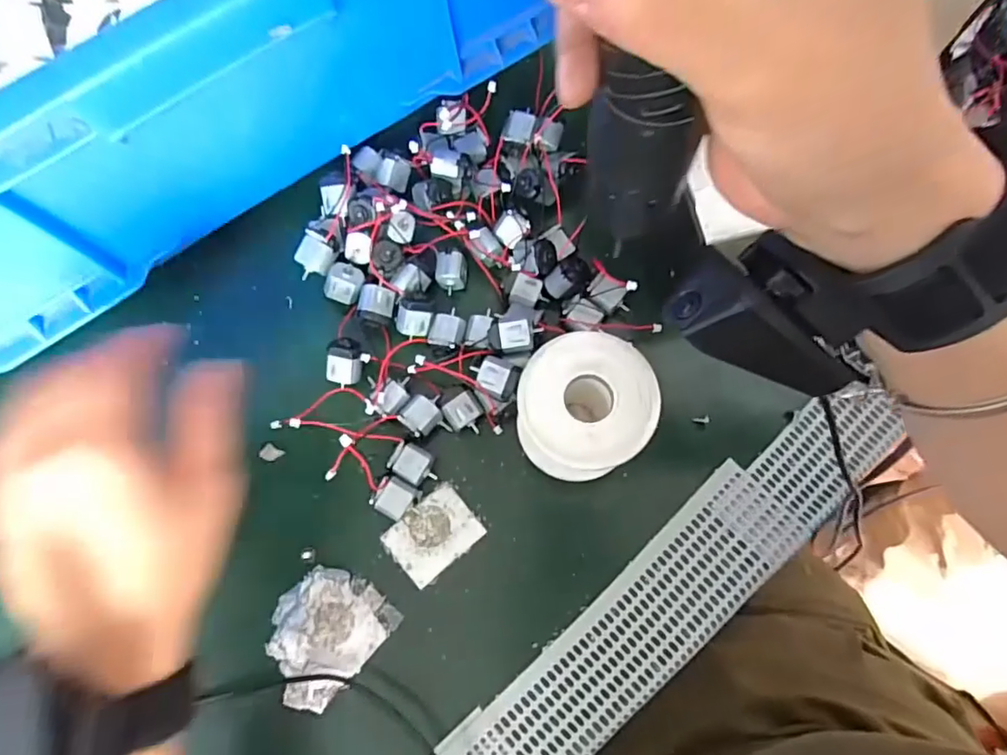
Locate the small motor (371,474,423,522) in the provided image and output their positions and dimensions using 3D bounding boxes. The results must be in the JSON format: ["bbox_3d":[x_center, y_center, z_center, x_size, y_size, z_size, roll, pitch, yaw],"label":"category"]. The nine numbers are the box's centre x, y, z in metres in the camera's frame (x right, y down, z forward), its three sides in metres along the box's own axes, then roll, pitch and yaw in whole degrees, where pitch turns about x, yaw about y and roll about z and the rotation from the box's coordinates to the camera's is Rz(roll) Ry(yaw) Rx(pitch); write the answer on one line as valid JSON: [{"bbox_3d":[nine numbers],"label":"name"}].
[{"bbox_3d":[-0.057,0.064,0.304,0.019,0.015,0.020,28,77,11],"label":"small motor"}]

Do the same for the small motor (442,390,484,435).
[{"bbox_3d":[-0.021,0.021,0.314,0.019,0.014,0.021,-31,74,-6],"label":"small motor"}]

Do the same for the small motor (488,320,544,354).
[{"bbox_3d":[0.006,-0.021,0.311,0.028,0.020,0.018,-8,73,1],"label":"small motor"}]

